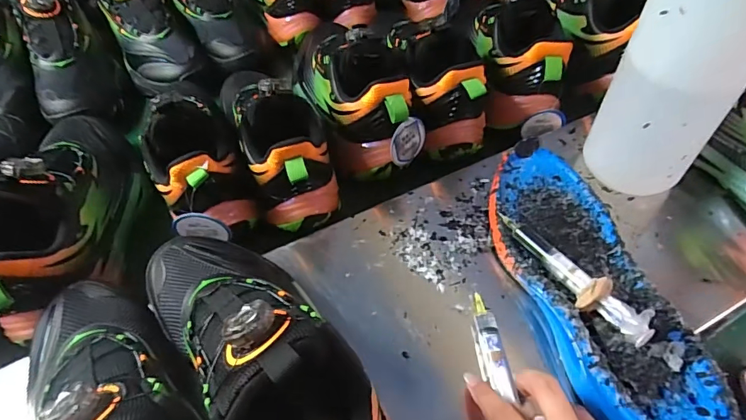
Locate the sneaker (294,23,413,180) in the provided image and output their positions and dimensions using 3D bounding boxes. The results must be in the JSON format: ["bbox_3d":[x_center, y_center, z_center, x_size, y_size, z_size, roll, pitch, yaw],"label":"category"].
[{"bbox_3d":[-0.032,-0.165,0.523,0.111,0.105,0.268,-16,53,-9],"label":"sneaker"}]

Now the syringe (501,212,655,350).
[{"bbox_3d":[0.144,0.049,0.348,0.027,0.035,0.136,-31,57,-19],"label":"syringe"}]

